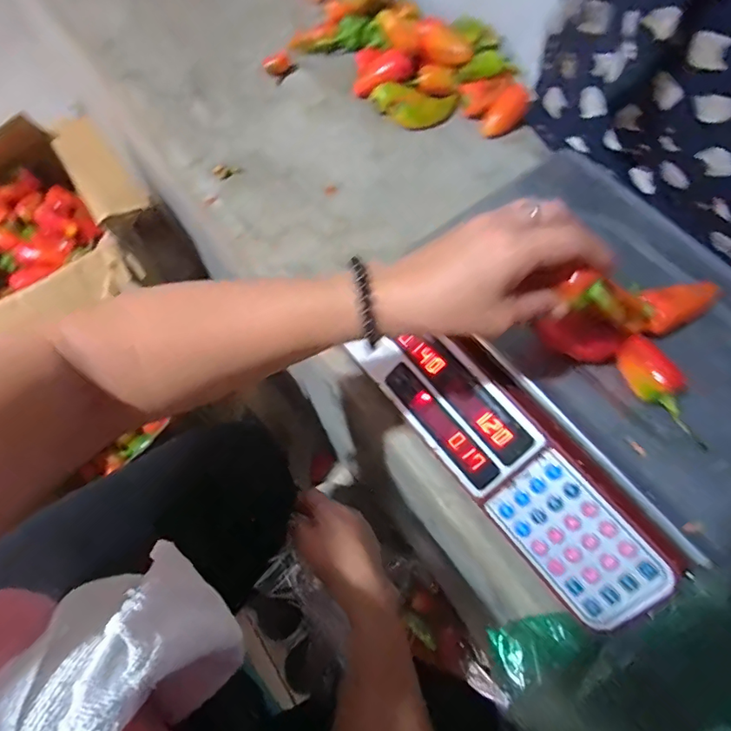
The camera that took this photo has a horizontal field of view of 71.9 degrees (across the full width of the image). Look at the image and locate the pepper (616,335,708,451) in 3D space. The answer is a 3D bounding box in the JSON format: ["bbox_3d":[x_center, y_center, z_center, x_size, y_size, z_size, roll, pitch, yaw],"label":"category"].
[{"bbox_3d":[0.232,0.019,0.392,0.030,0.031,0.090,-32,68,-12],"label":"pepper"}]

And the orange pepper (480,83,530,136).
[{"bbox_3d":[0.188,-0.338,0.673,0.038,0.031,0.068,41,73,18],"label":"orange pepper"}]

